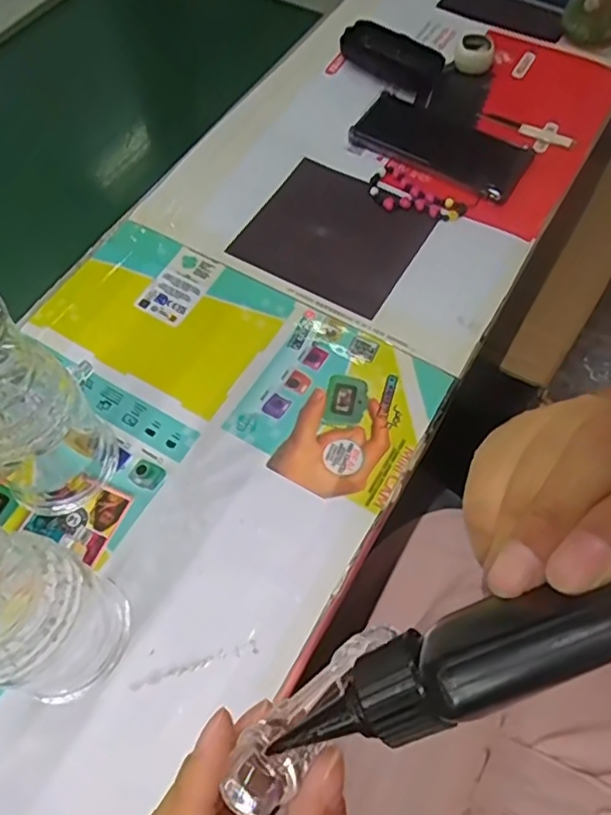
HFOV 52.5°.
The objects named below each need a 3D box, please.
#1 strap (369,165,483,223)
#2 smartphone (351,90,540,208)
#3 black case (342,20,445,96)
[{"bbox_3d":[0.106,-0.194,0.569,0.097,0.011,0.049,26,65,11],"label":"strap"},{"bbox_3d":[0.131,-0.254,0.600,0.162,0.012,0.078,30,66,13],"label":"smartphone"},{"bbox_3d":[0.089,-0.364,0.646,0.109,0.025,0.056,29,66,13],"label":"black case"}]

